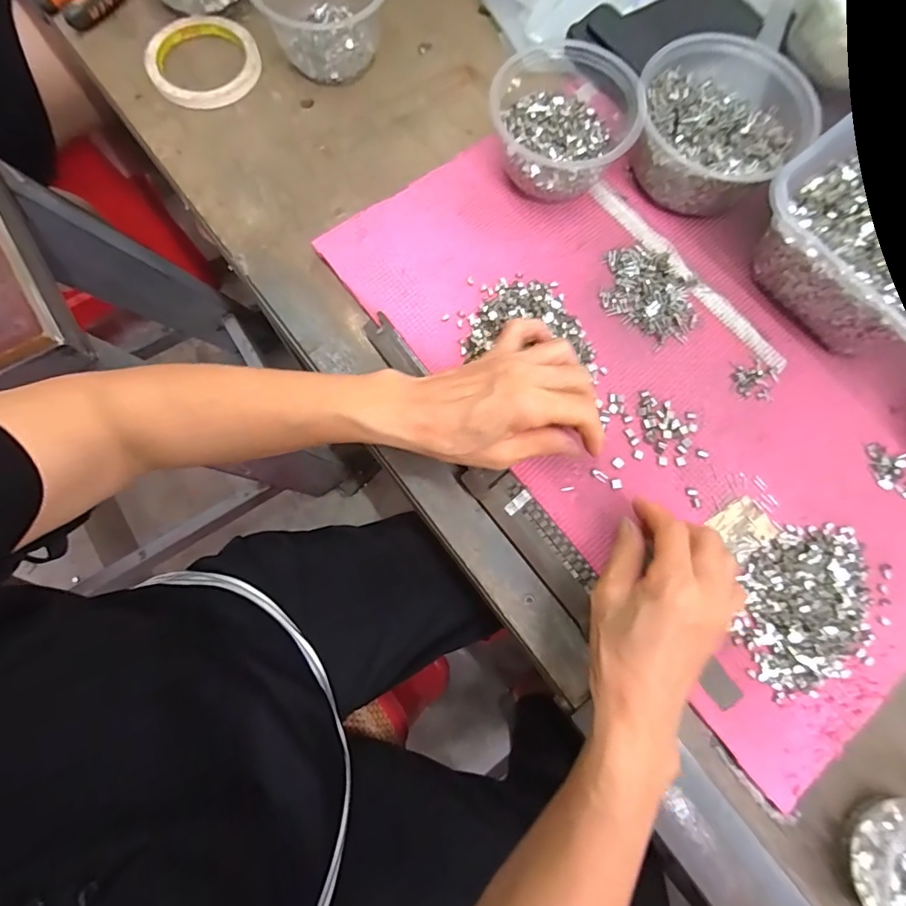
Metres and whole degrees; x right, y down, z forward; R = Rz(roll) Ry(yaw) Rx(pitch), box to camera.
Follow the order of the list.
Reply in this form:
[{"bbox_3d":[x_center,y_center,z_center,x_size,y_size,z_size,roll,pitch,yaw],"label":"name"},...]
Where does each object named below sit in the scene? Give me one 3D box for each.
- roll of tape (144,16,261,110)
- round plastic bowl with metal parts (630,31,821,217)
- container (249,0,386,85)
[{"bbox_3d":[-0.228,-0.359,0.435,0.097,0.012,0.094,1,77,-3],"label":"roll of tape"},{"bbox_3d":[0.214,-0.264,0.388,0.125,0.070,0.128,1,77,-3],"label":"round plastic bowl with metal parts"},{"bbox_3d":[-0.118,-0.407,0.427,0.105,0.059,0.132,-25,79,-9],"label":"container"}]

